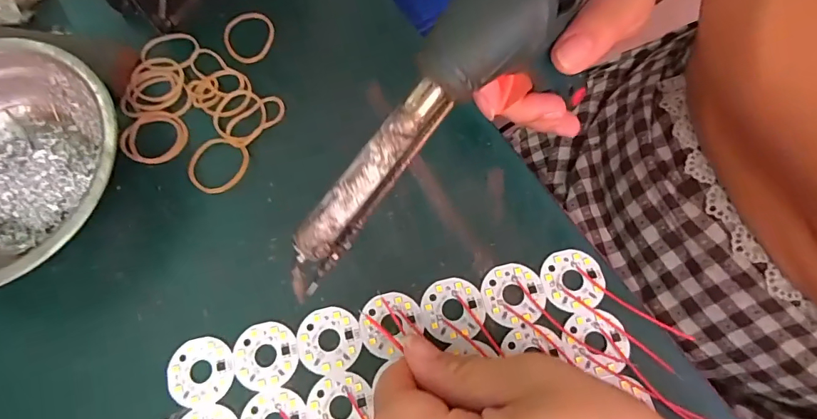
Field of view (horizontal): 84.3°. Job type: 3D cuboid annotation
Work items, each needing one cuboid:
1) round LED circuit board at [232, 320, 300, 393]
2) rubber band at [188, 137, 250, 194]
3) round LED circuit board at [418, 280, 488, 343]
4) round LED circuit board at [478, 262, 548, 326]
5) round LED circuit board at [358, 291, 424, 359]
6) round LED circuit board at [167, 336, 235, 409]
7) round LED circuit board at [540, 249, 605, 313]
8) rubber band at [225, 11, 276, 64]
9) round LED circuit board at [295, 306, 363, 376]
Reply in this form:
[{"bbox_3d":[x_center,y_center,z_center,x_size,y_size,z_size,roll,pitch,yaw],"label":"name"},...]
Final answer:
[{"bbox_3d":[-0.068,0.069,0.214,0.030,0.004,0.030,0,70,0],"label":"round LED circuit board"},{"bbox_3d":[-0.105,-0.025,0.248,0.031,0.004,0.033,0,70,0],"label":"rubber band"},{"bbox_3d":[0.022,0.049,0.220,0.031,0.004,0.030,0,70,0],"label":"round LED circuit board"},{"bbox_3d":[0.052,0.041,0.222,0.031,0.004,0.030,0,70,0],"label":"round LED circuit board"},{"bbox_3d":[-0.008,0.055,0.219,0.030,0.004,0.029,0,70,0],"label":"round LED circuit board"},{"bbox_3d":[-0.098,0.076,0.212,0.031,0.004,0.030,0,70,0],"label":"round LED circuit board"},{"bbox_3d":[0.082,0.035,0.223,0.030,0.004,0.030,0,70,0],"label":"round LED circuit board"},{"bbox_3d":[-0.098,-0.107,0.278,0.031,0.004,0.034,0,70,0],"label":"rubber band"},{"bbox_3d":[-0.038,0.062,0.216,0.030,0.004,0.030,0,70,0],"label":"round LED circuit board"}]

